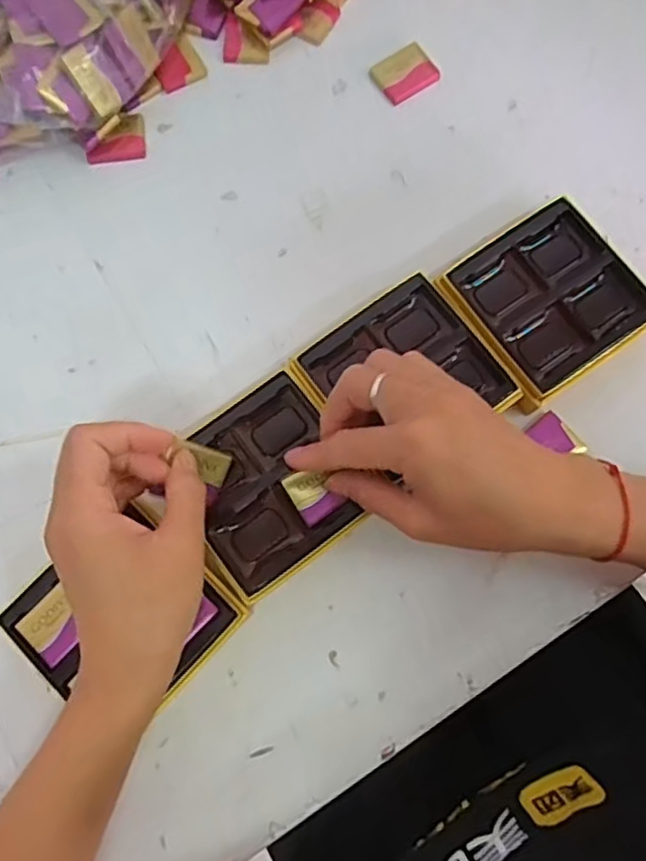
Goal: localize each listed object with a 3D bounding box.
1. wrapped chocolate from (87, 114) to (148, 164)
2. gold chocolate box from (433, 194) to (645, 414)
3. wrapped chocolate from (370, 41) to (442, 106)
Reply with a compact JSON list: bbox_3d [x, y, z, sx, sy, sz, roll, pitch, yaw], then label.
[{"bbox_3d":[-0.140,-0.197,0.430,0.039,0.010,0.030,-12,77,-2],"label":"wrapped chocolate"},{"bbox_3d":[0.134,-0.077,0.384,0.100,0.029,0.097,-35,79,-7],"label":"gold chocolate box"},{"bbox_3d":[0.057,-0.246,0.436,0.041,0.004,0.033,-34,79,-7],"label":"wrapped chocolate"}]

